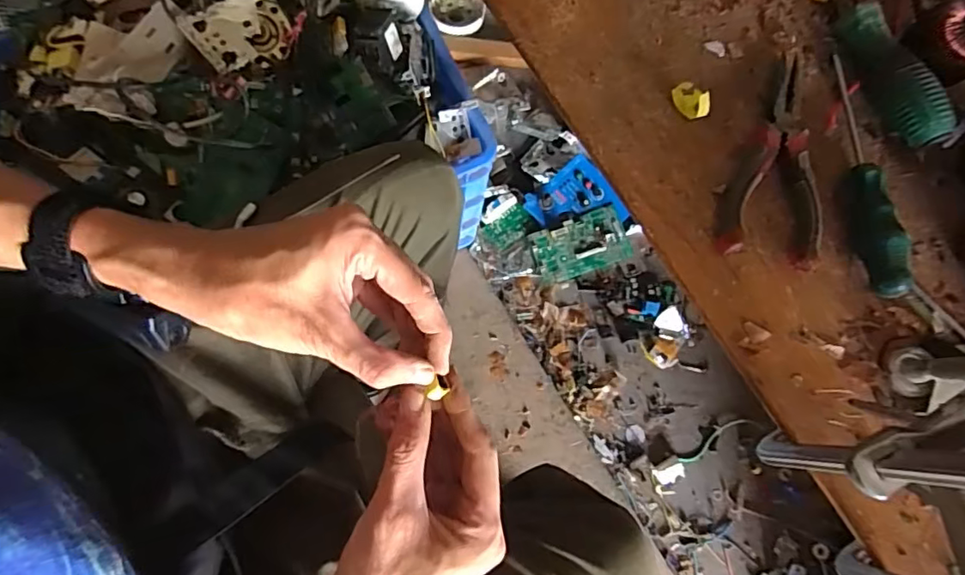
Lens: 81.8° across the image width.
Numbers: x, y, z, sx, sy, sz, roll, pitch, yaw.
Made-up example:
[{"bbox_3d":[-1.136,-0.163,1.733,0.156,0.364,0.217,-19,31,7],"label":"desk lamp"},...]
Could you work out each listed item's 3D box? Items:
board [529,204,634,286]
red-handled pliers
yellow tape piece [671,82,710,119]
[{"bbox_3d":[0.190,-0.081,1.079,0.177,0.018,0.110,-20,85,4],"label":"board"},{"bbox_3d":[0.200,-0.090,0.370,0.061,0.016,0.154,15,76,4],"label":"red-handled pliers"},{"bbox_3d":[0.143,-0.128,0.382,0.014,0.017,0.027,-42,80,-10],"label":"yellow tape piece"}]

